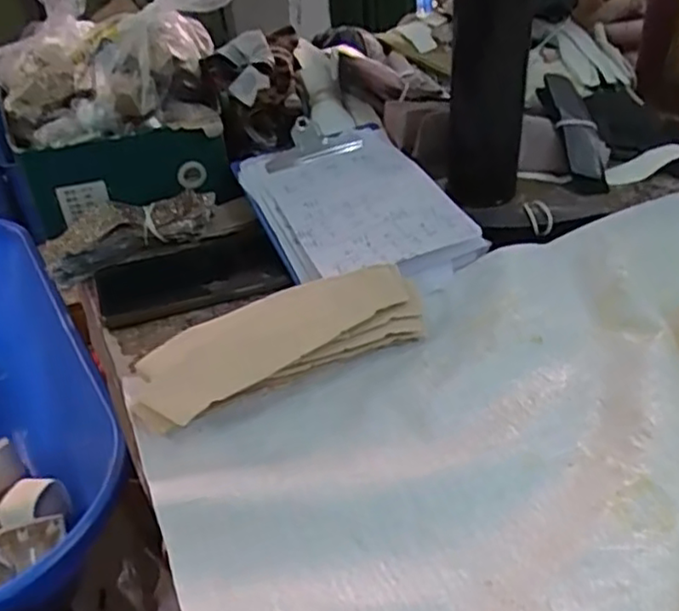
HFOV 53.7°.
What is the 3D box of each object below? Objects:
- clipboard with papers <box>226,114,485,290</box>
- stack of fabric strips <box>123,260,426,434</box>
[{"bbox_3d":[0.008,-0.083,0.558,0.140,0.025,0.216,-21,47,-13],"label":"clipboard with papers"},{"bbox_3d":[-0.037,0.024,0.439,0.194,0.037,0.069,-23,40,-21],"label":"stack of fabric strips"}]

